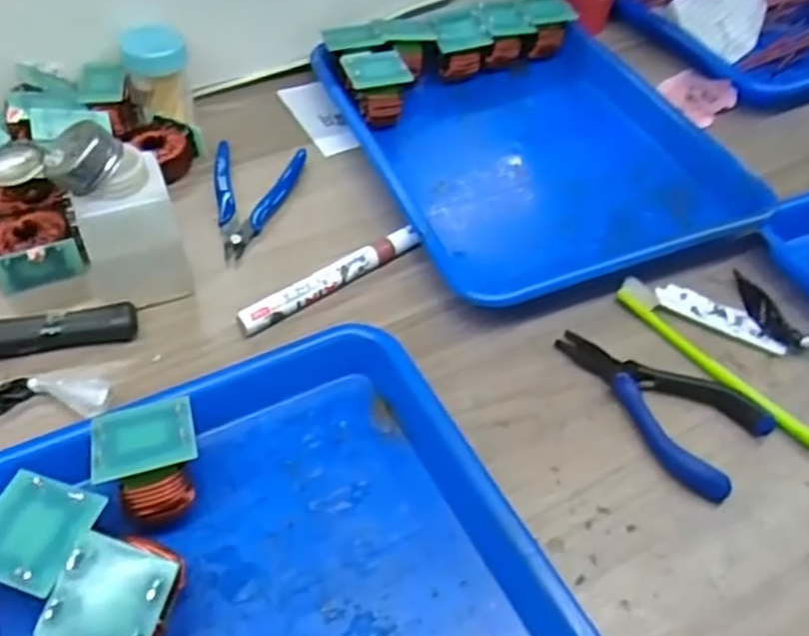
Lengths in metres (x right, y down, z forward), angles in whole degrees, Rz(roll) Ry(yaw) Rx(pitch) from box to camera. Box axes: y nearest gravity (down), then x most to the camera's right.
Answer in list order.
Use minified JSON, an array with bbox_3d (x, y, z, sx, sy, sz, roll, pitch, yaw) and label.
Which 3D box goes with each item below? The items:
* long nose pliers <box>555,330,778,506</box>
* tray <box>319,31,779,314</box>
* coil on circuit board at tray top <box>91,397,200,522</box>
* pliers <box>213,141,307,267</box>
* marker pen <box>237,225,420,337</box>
[{"bbox_3d":[0.154,0.043,0.440,0.065,0.017,0.125,-22,53,-21],"label":"long nose pliers"},{"bbox_3d":[0.102,-0.128,0.581,0.255,0.035,0.282,-15,51,-16],"label":"tray"},{"bbox_3d":[-0.124,0.073,0.373,0.047,0.046,0.049,-12,50,-14],"label":"coil on circuit board at tray top"},{"bbox_3d":[-0.115,-0.086,0.544,0.065,0.015,0.117,6,48,2],"label":"pliers"},{"bbox_3d":[-0.047,-0.023,0.490,0.133,0.019,0.018,-28,56,-25],"label":"marker pen"}]

